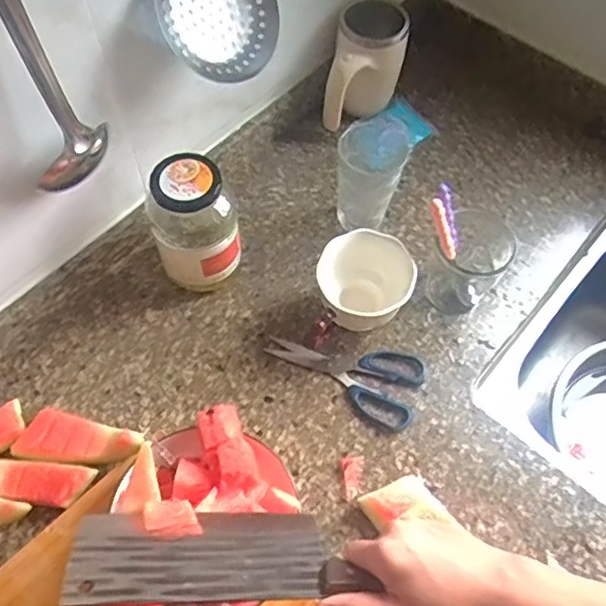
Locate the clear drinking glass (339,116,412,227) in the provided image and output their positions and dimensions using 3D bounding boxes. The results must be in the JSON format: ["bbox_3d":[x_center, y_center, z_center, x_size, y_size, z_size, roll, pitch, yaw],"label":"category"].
[{"bbox_3d":[0.076,-0.145,0.731,0.072,0.130,0.086,22,63,9],"label":"clear drinking glass"}]

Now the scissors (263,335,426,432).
[{"bbox_3d":[0.046,0.073,0.682,0.177,0.008,0.090,22,63,7],"label":"scissors"}]

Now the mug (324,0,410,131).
[{"bbox_3d":[0.085,-0.315,0.796,0.085,0.125,0.127,18,62,7],"label":"mug"}]

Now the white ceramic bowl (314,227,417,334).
[{"bbox_3d":[0.066,-0.016,0.679,0.099,0.097,0.104,11,62,3],"label":"white ceramic bowl"}]

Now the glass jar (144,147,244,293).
[{"bbox_3d":[-0.116,-0.082,0.667,0.089,0.162,0.083,1,62,-2],"label":"glass jar"}]

